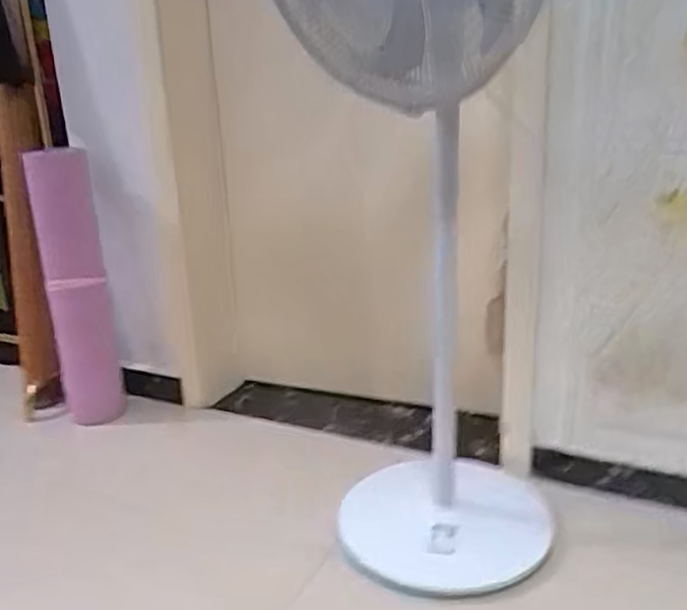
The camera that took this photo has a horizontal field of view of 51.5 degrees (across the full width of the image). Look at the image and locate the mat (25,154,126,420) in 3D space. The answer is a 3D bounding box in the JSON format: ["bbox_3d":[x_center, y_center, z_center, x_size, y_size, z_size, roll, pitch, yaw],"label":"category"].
[{"bbox_3d":[-0.685,-0.045,1.829,0.155,0.676,0.115,-13,22,-23],"label":"mat"}]

